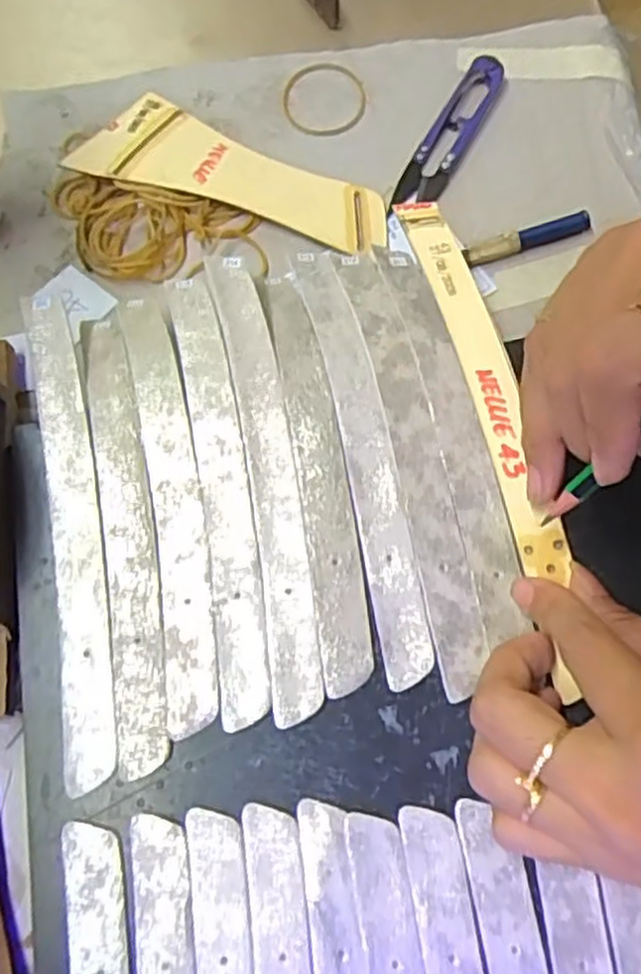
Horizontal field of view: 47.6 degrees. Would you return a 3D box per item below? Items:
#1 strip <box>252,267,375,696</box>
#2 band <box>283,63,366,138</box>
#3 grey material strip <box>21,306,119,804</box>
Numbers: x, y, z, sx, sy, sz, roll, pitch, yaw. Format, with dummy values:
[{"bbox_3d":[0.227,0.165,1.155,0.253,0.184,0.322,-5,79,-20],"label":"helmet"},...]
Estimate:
[{"bbox_3d":[-0.003,-0.014,0.292,0.021,0.029,0.183,-10,74,-2],"label":"strip"},{"bbox_3d":[0.002,-0.204,0.382,0.044,0.004,0.045,0,74,1],"label":"band"},{"bbox_3d":[-0.094,0.010,0.272,0.022,0.004,0.190,-11,74,-2],"label":"grey material strip"}]

